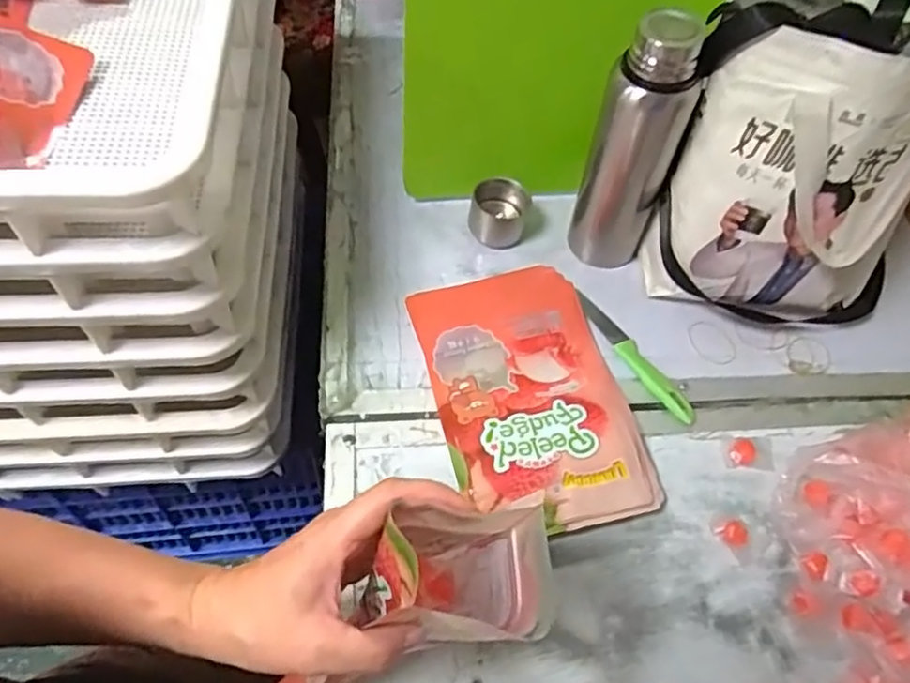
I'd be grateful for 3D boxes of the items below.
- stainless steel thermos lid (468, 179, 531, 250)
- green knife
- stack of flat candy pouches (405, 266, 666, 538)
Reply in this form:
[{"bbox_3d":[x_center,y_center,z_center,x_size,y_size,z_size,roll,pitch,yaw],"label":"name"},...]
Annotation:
[{"bbox_3d":[0.047,-0.138,0.723,0.059,0.052,0.054,2,55,-3],"label":"stainless steel thermos lid"},{"bbox_3d":[0.178,0.013,0.663,0.024,0.008,0.171,-24,61,-20],"label":"green knife"},{"bbox_3d":[0.067,0.041,0.612,0.172,0.032,0.273,-10,57,-11],"label":"stack of flat candy pouches"}]

